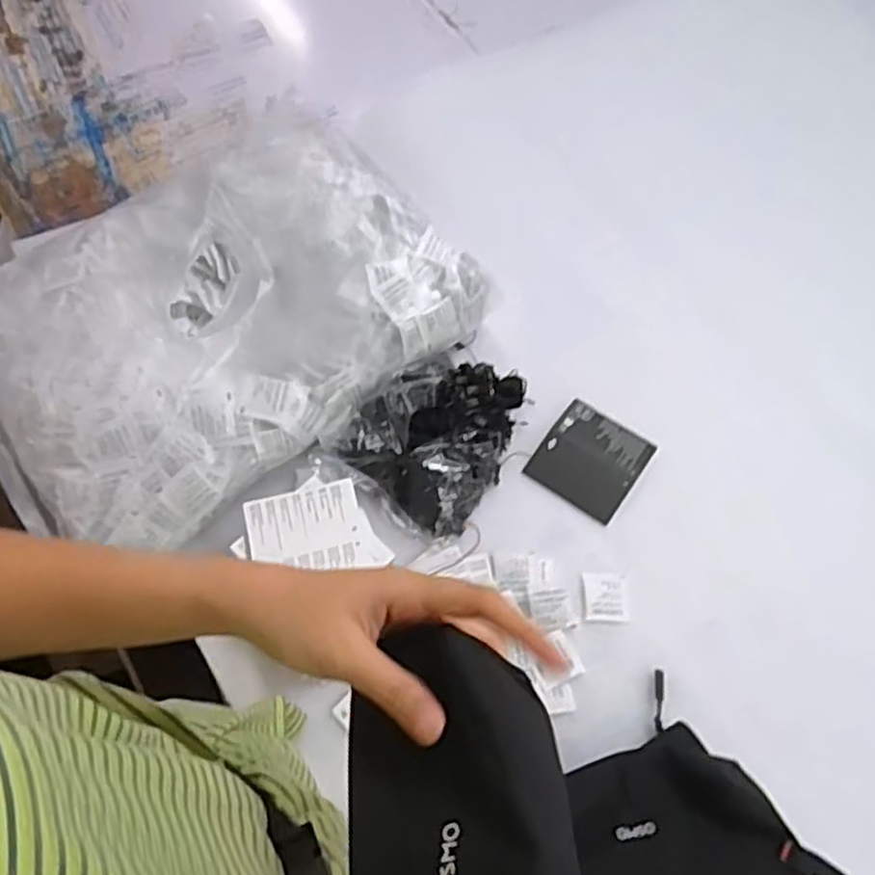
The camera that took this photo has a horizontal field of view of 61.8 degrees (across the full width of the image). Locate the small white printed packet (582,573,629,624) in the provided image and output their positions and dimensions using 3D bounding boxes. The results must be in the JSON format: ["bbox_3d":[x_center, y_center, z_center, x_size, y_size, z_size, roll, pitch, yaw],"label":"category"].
[{"bbox_3d":[0.140,0.135,0.612,0.037,0.004,0.041,4,66,-8],"label":"small white printed packet"}]

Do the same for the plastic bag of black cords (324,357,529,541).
[{"bbox_3d":[0.004,-0.007,0.655,0.127,0.051,0.167,34,68,16],"label":"plastic bag of black cords"}]

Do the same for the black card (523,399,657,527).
[{"bbox_3d":[0.141,0.019,0.667,0.087,0.005,0.092,33,68,16],"label":"black card"}]

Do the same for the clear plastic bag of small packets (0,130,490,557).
[{"bbox_3d":[-0.220,-0.115,0.695,0.444,0.090,0.350,-39,69,-18],"label":"clear plastic bag of small packets"}]

